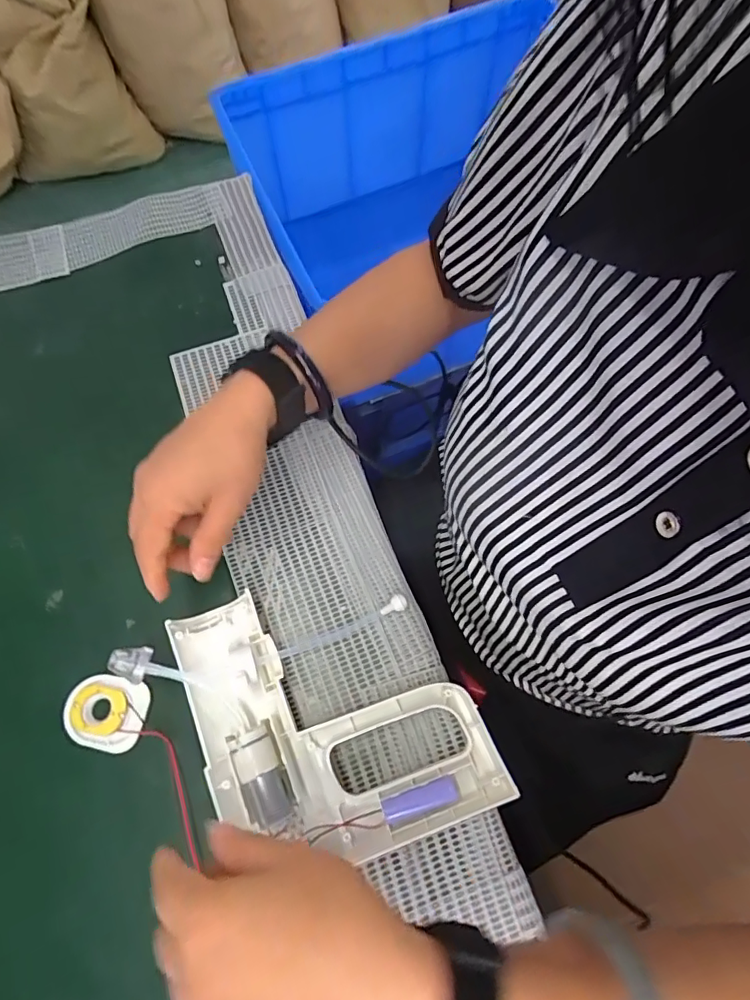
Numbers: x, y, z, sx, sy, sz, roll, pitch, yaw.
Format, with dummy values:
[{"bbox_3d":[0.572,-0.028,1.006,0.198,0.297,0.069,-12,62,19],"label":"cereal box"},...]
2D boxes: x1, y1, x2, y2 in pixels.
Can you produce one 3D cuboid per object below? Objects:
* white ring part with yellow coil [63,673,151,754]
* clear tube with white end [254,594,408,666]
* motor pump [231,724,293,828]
[{"bbox_3d":[-0.198,0.156,0.377,0.058,0.012,0.047,11,71,4],"label":"white ring part with yellow coil"},{"bbox_3d":[-0.031,0.100,0.385,0.118,0.017,0.011,-23,72,-8],"label":"clear tube with white end"},{"bbox_3d":[-0.076,0.182,0.336,0.026,0.022,0.058,-19,72,-7],"label":"motor pump"}]

